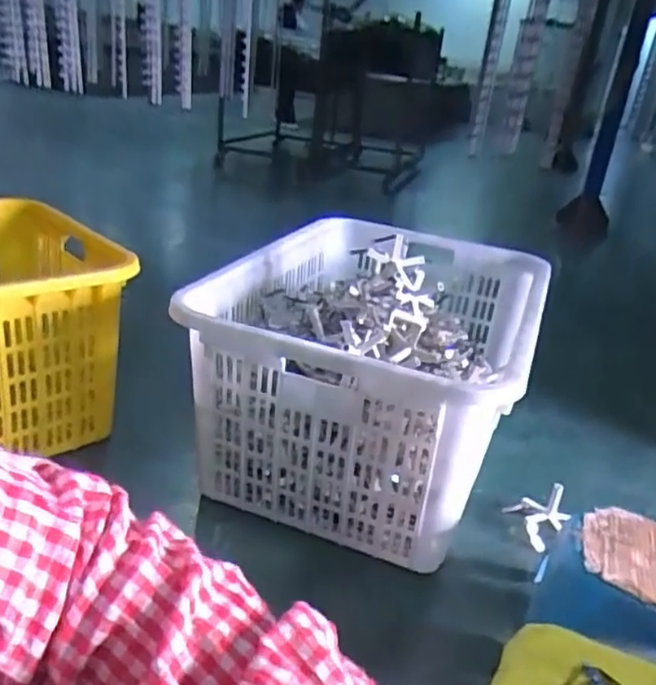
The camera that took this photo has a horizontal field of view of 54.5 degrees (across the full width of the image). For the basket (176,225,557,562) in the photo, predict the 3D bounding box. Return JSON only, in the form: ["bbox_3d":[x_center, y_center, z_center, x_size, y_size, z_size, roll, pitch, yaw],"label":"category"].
[{"bbox_3d":[0.092,0.036,1.327,0.570,0.407,0.735,14,26,15],"label":"basket"}]

